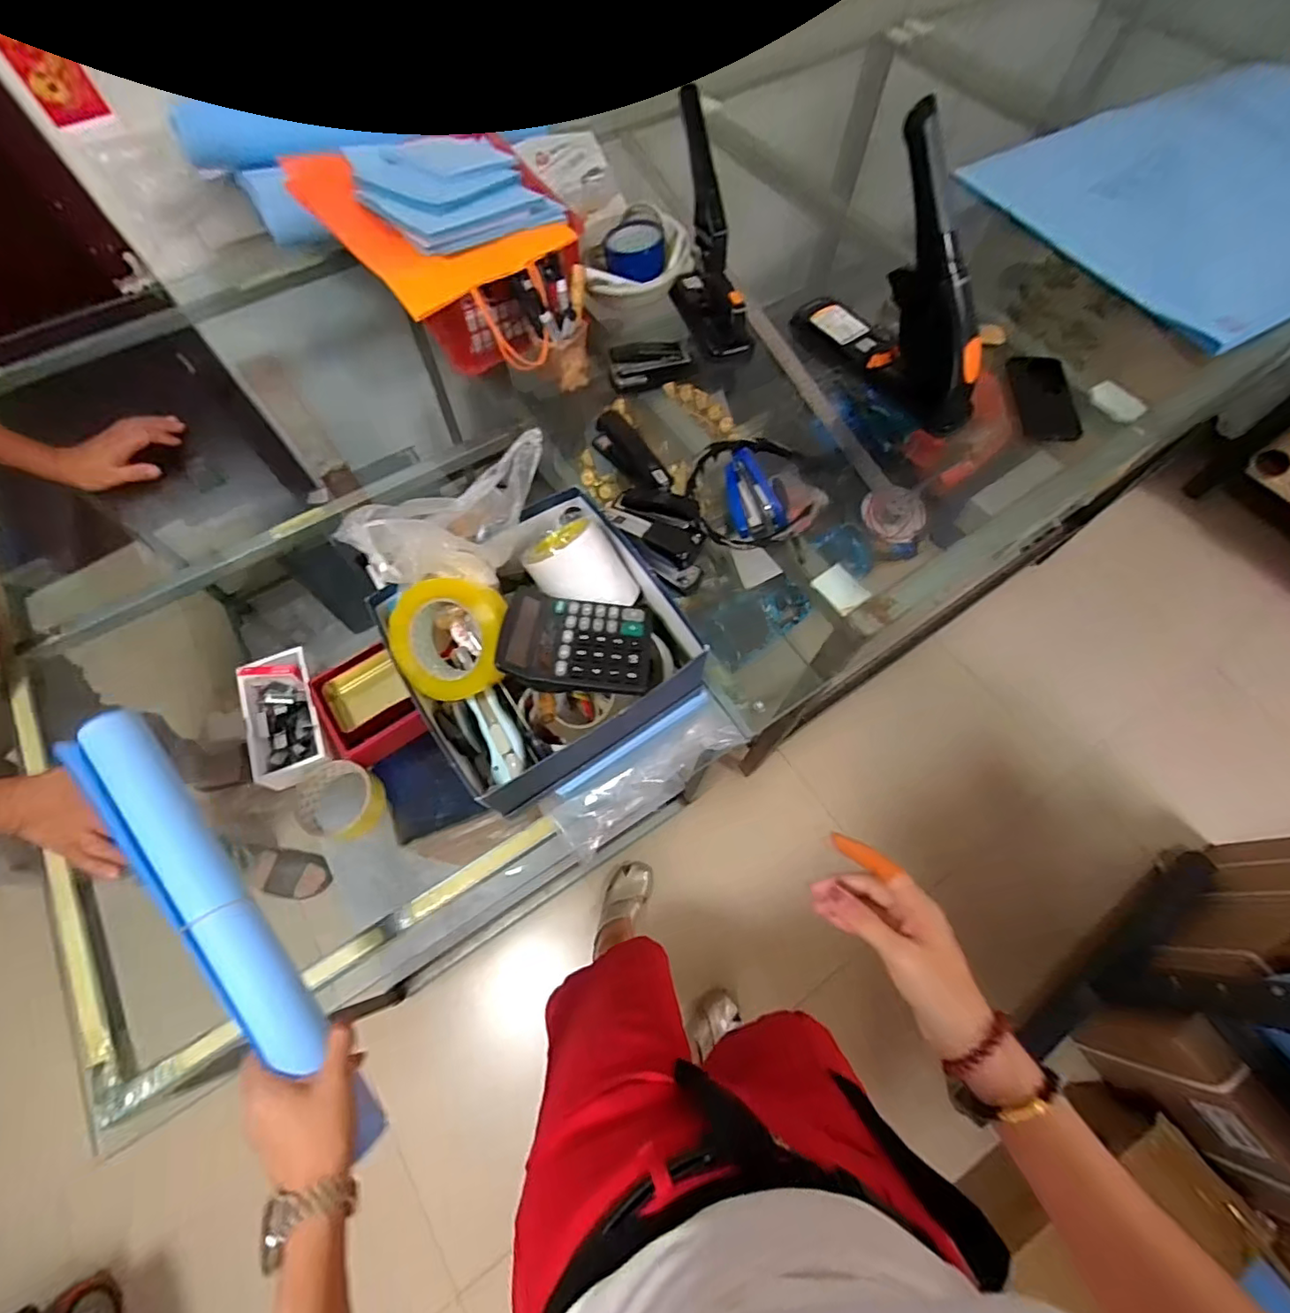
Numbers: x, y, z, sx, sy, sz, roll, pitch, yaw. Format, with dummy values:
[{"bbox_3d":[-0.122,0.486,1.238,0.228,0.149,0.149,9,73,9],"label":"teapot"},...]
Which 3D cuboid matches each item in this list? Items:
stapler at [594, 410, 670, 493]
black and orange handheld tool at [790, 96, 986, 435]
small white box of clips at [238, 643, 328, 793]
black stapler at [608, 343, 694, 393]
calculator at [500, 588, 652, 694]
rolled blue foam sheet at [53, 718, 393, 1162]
[{"bbox_3d":[-0.018,-0.273,0.765,0.029,0.064,0.143,-40,73,-17],"label":"stapler"},{"bbox_3d":[0.359,-0.506,0.770,0.085,0.279,0.315,-27,69,-13],"label":"black and orange handheld tool"},{"bbox_3d":[-0.434,0.071,0.678,0.083,0.041,0.157,-20,68,-10],"label":"small white box of clips"},{"bbox_3d":[0.012,-0.441,0.856,0.132,0.050,0.045,-10,66,-6],"label":"black stapler"},{"bbox_3d":[-0.066,-0.014,0.559,0.145,0.028,0.114,7,46,-4],"label":"calculator"},{"bbox_3d":[-0.359,0.225,0.479,0.055,0.041,0.422,-38,81,-16],"label":"rolled blue foam sheet"}]

